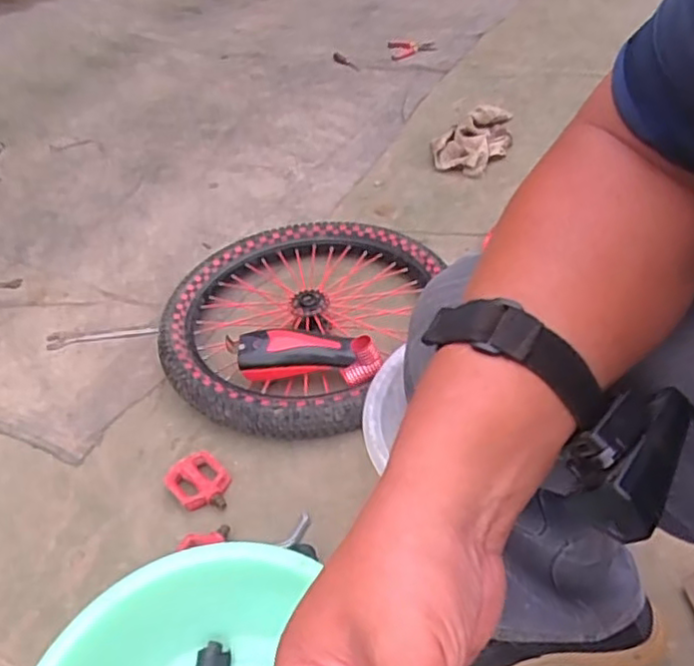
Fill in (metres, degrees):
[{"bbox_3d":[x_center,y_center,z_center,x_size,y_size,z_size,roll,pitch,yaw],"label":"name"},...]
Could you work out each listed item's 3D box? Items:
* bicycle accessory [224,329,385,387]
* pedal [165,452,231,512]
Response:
[{"bbox_3d":[-0.065,0.029,1.007,0.231,0.062,0.069,4,44,15],"label":"bicycle accessory"},{"bbox_3d":[-0.202,0.206,0.915,0.069,0.027,0.106,-34,47,-27],"label":"pedal"}]

